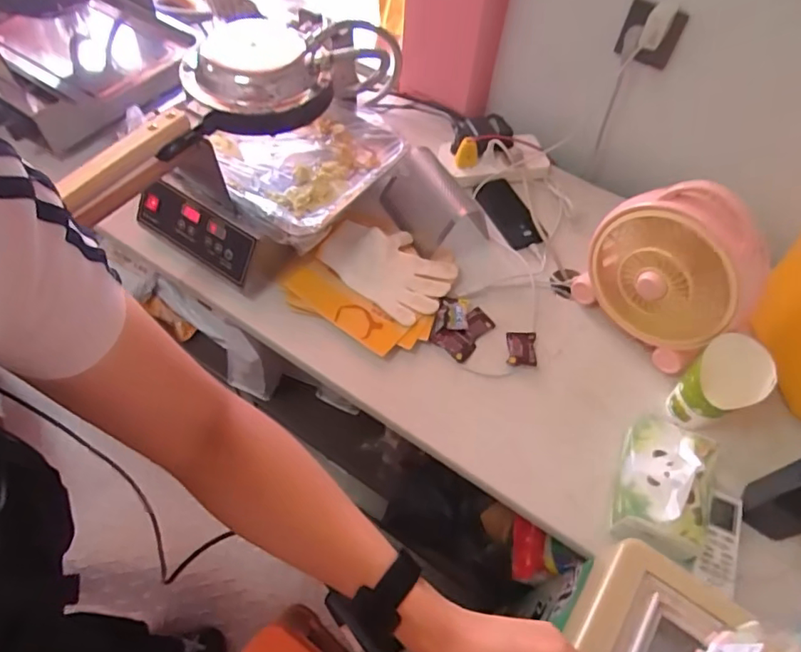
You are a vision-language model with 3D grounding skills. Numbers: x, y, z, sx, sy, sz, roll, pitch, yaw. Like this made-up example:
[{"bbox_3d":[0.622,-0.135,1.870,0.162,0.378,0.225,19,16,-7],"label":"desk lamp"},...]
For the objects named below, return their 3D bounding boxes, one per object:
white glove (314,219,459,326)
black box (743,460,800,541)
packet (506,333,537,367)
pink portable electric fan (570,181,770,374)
[{"bbox_3d":[-0.010,-0.088,0.813,0.183,0.045,0.133,35,62,19],"label":"white glove"},{"bbox_3d":[0.442,0.197,0.604,0.057,0.135,0.053,28,59,15],"label":"black box"},{"bbox_3d":[0.175,0.030,0.765,0.041,0.013,0.052,4,56,0],"label":"packet"},{"bbox_3d":[0.363,-0.072,0.713,0.119,0.230,0.198,-25,61,-18],"label":"pink portable electric fan"}]

